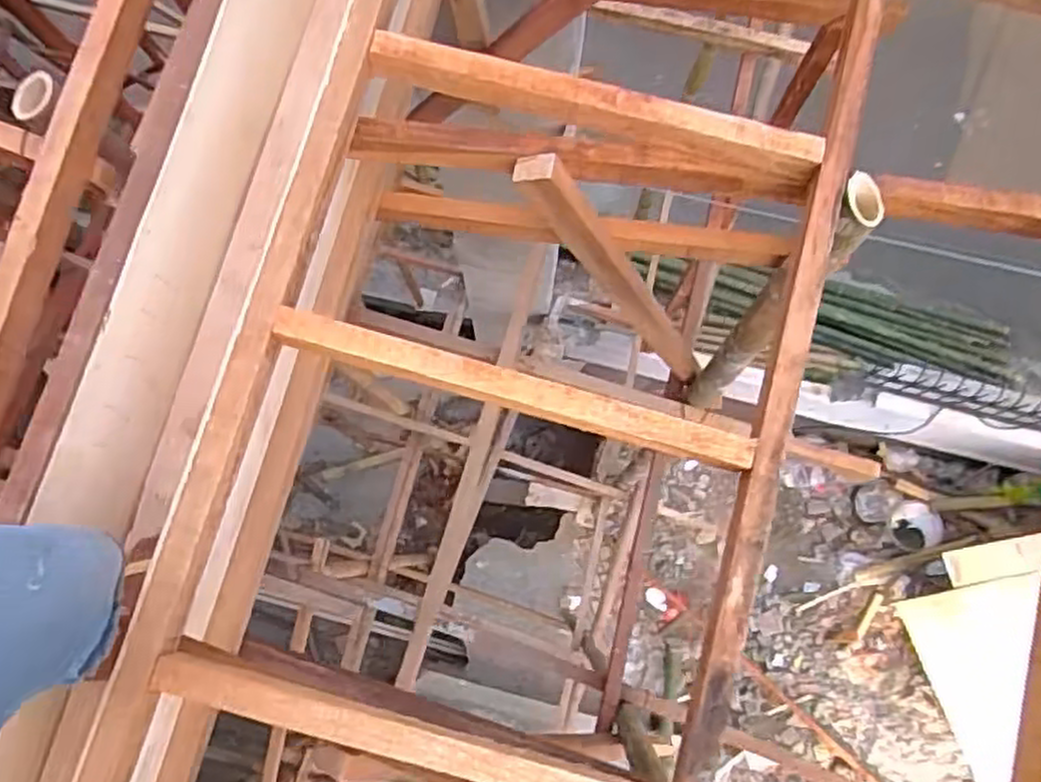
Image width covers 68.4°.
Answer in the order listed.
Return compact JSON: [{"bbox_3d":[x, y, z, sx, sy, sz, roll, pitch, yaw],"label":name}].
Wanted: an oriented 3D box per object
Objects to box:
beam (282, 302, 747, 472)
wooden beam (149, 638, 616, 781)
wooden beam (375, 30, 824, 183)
[{"bbox_3d":[-0.013,-0.001,0.938,0.597,0.038,0.052,16,79,3],"label":"beam"},{"bbox_3d":[-0.122,0.400,0.885,0.590,0.091,0.056,16,79,3],"label":"wooden beam"},{"bbox_3d":[0.097,-0.383,1.025,0.608,0.056,0.050,15,78,3],"label":"wooden beam"}]

